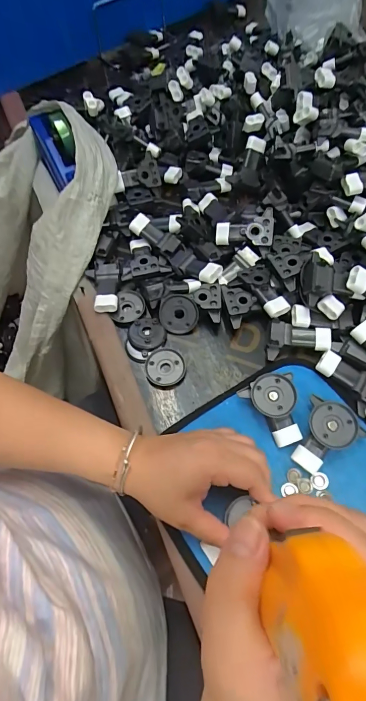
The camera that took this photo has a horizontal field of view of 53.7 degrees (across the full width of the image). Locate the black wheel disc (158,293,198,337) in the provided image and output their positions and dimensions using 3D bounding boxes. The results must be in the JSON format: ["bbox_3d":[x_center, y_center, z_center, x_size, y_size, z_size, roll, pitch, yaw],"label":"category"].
[{"bbox_3d":[-0.005,-0.039,0.397,0.043,0.004,0.043,2,102,12],"label":"black wheel disc"}]

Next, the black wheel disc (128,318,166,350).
[{"bbox_3d":[-0.039,-0.019,0.396,0.038,0.008,0.038,-1,65,3],"label":"black wheel disc"}]

